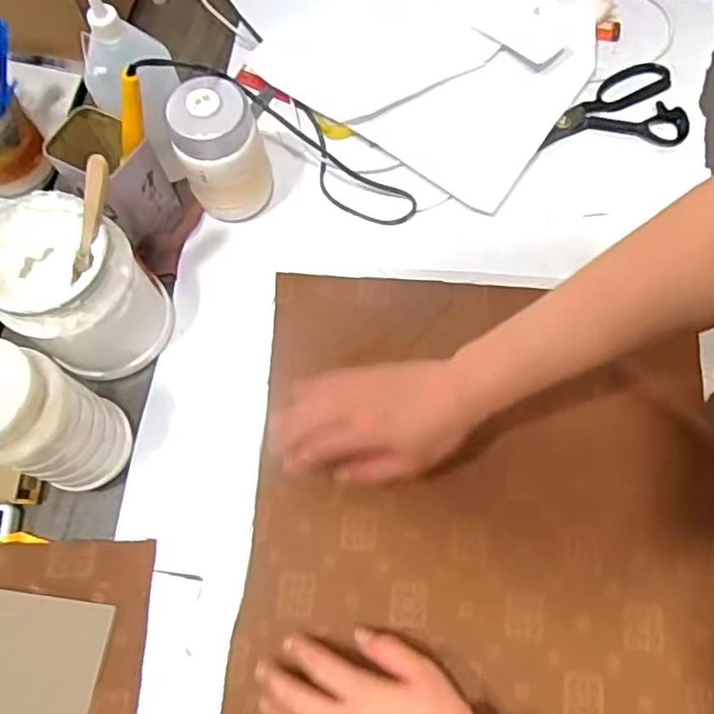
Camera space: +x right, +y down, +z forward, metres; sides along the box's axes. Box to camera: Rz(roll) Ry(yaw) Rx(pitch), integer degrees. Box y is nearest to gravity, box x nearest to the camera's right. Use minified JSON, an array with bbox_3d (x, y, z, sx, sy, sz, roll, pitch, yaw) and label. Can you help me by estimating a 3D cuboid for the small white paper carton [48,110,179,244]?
[{"bbox_3d":[-0.219,-0.161,0.574,0.081,0.099,0.066,25,73,11],"label":"small white paper carton"}]

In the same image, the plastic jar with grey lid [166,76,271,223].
[{"bbox_3d":[-0.121,-0.187,0.574,0.074,0.131,0.067,-17,70,-4],"label":"plastic jar with grey lid"}]

